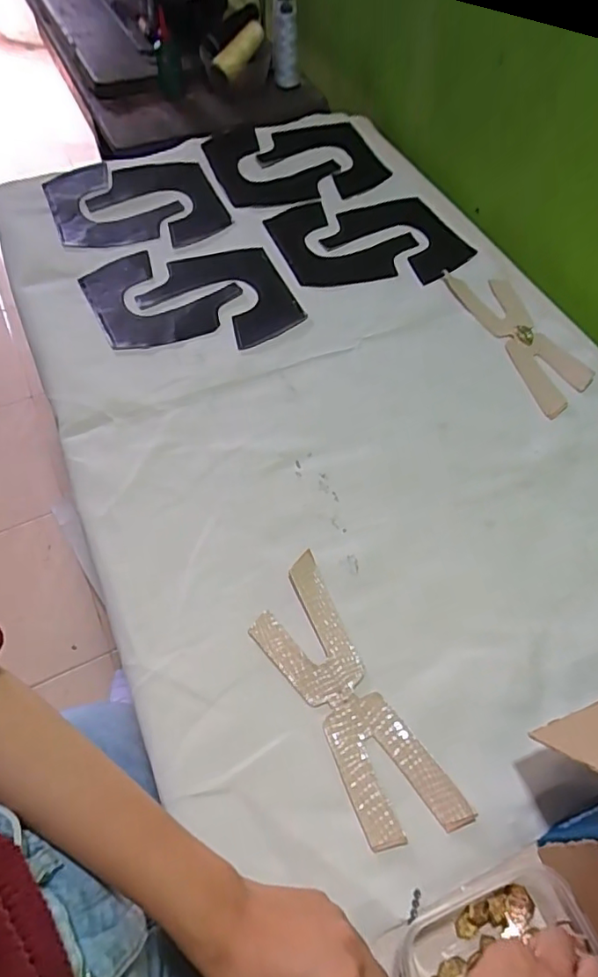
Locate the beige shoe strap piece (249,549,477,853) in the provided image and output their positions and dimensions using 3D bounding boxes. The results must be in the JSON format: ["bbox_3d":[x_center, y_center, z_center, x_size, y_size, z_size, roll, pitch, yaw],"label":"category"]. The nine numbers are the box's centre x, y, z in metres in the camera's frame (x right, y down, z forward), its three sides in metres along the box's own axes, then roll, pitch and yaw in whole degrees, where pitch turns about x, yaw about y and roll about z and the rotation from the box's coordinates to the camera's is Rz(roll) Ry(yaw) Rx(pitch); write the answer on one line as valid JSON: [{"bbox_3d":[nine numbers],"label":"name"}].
[{"bbox_3d":[0.035,0.170,0.440,0.075,0.009,0.230,-27,63,-12],"label":"beige shoe strap piece"}]

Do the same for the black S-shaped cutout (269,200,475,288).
[{"bbox_3d":[0.094,-0.340,0.743,0.263,0.011,0.166,-1,63,4],"label":"black S-shaped cutout"}]

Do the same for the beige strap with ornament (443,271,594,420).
[{"bbox_3d":[0.264,-0.185,0.647,0.070,0.012,0.234,-18,61,-9],"label":"beige strap with ornament"}]

